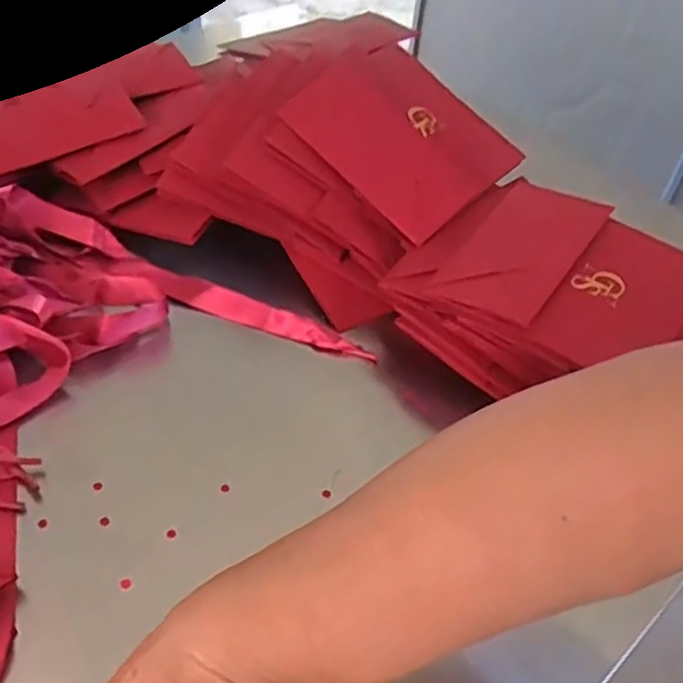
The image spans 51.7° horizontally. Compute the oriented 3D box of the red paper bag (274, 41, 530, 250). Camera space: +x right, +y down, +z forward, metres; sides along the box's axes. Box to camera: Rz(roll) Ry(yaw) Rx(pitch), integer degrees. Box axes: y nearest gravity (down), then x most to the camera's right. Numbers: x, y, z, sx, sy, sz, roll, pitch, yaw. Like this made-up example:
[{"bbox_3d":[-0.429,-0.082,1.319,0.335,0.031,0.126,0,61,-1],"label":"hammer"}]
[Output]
[{"bbox_3d":[0.047,-0.159,0.524,0.152,0.011,0.146,42,57,9],"label":"red paper bag"}]

